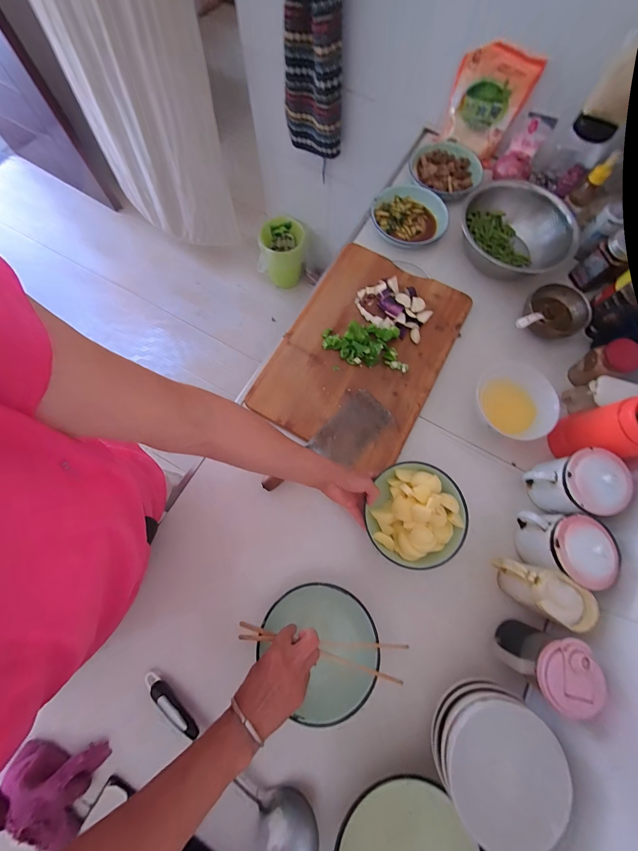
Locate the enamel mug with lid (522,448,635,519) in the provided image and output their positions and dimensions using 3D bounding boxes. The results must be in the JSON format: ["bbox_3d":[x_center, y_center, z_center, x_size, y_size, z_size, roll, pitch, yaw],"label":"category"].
[{"bbox_3d":[0.439,0.104,0.524,0.104,0.108,0.101,0,74,-1],"label":"enamel mug with lid"}]

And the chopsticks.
[{"bbox_3d":[0.006,0.328,0.444,0.247,0.016,0.050,12,74,-1],"label":"chopsticks"}]

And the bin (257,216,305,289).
[{"bbox_3d":[-0.172,-0.813,1.436,0.205,0.227,0.176,8,74,1],"label":"bin"}]

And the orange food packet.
[{"bbox_3d":[0.407,-0.797,0.752,0.176,0.184,0.044,32,52,6],"label":"orange food packet"}]

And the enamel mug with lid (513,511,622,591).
[{"bbox_3d":[0.410,0.200,0.496,0.107,0.103,0.107,4,74,-1],"label":"enamel mug with lid"}]

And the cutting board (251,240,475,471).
[{"bbox_3d":[0.099,-0.162,0.634,0.319,0.031,0.454,29,75,6],"label":"cutting board"}]

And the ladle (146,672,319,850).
[{"bbox_3d":[-0.139,0.495,0.445,0.328,0.052,0.090,44,78,10],"label":"ladle"}]

